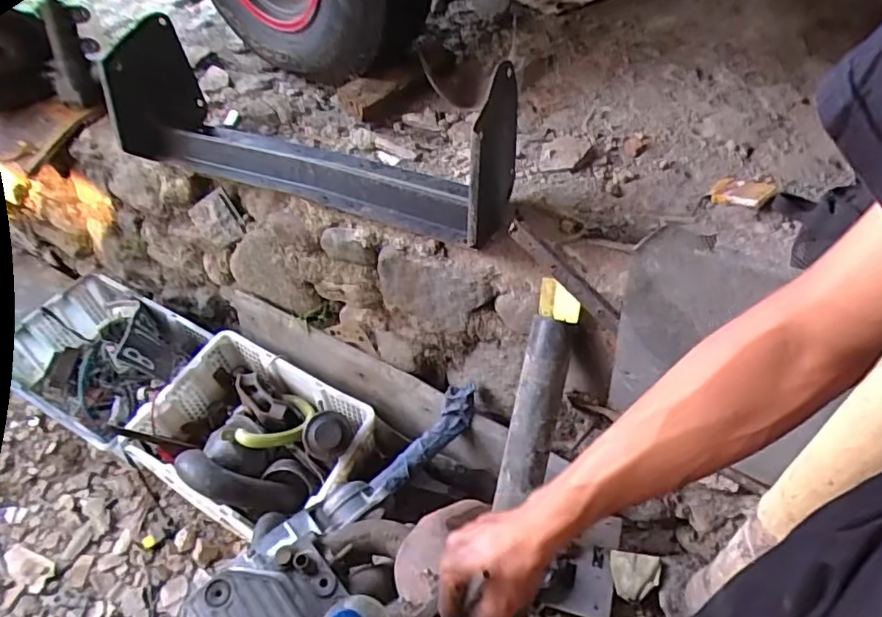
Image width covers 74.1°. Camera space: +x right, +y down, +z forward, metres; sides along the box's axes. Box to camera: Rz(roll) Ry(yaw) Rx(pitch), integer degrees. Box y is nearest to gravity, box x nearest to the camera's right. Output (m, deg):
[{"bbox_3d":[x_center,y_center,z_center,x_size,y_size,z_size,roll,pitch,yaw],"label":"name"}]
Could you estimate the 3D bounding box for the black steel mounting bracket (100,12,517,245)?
[{"bbox_3d":[-0.286,-0.382,1.209,0.922,0.237,0.262,21,53,21],"label":"black steel mounting bracket"}]

